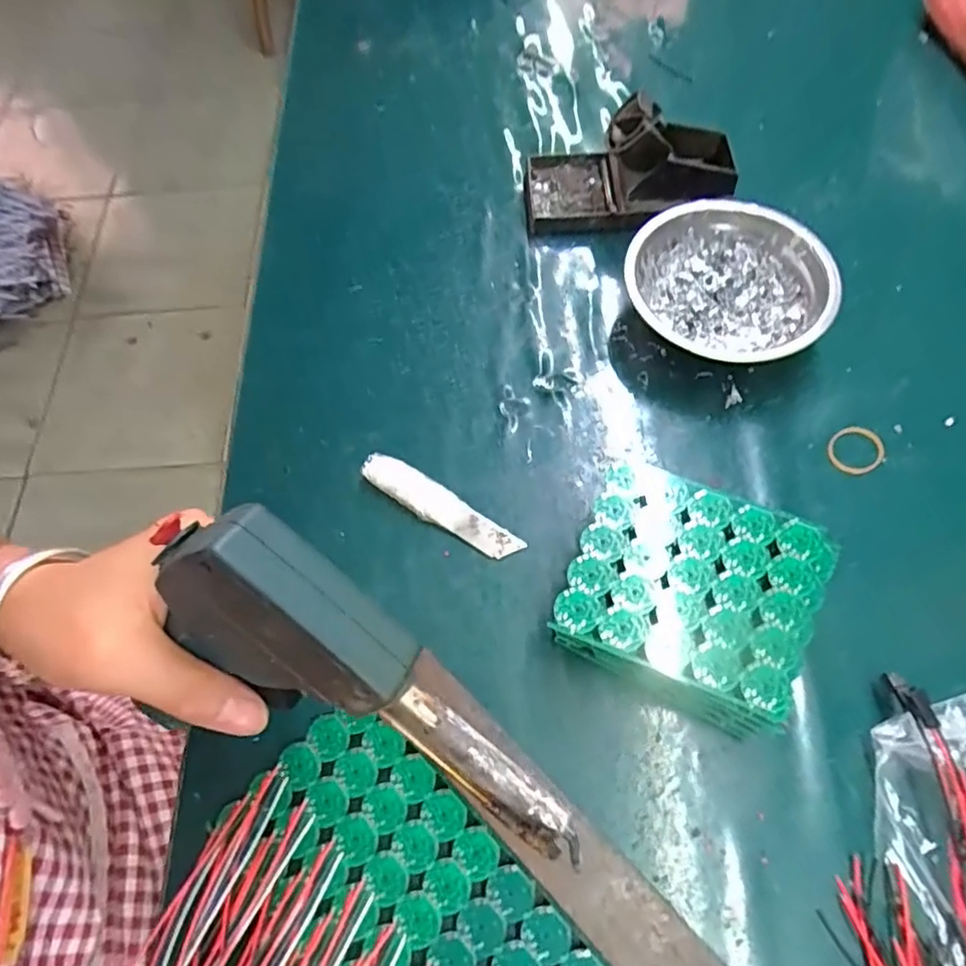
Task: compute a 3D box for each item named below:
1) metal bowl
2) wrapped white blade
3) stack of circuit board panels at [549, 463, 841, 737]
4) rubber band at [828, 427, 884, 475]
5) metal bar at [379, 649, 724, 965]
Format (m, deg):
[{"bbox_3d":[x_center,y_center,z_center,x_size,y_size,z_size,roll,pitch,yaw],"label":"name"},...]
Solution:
[{"bbox_3d":[0.160,-0.128,0.403,0.122,0.040,0.117,-1,64,2],"label":"metal bowl"},{"bbox_3d":[-0.026,0.014,0.363,0.106,0.010,0.024,32,69,16],"label":"wrapped white blade"},{"bbox_3d":[0.103,0.056,0.313,0.118,0.050,0.102,21,70,13],"label":"stack of circuit board panels"},{"bbox_3d":[0.224,-0.020,0.366,0.032,0.004,0.030,-1,64,2],"label":"rubber band"},{"bbox_3d":[0.030,0.164,0.285,0.192,0.014,0.037,41,72,19],"label":"metal bar"}]

